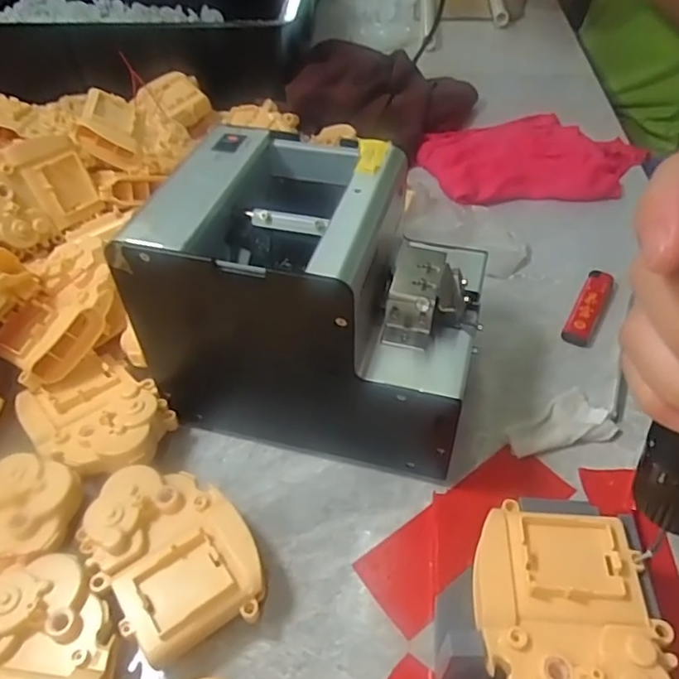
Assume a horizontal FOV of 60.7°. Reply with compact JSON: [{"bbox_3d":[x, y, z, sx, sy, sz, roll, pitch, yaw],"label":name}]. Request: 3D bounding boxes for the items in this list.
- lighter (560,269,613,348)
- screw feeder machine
[{"bbox_3d":[0.188,-0.025,0.439,0.020,0.016,0.074,23,52,22],"label":"lighter"},{"bbox_3d":[-0.014,-0.025,0.349,0.187,0.142,0.130,9,48,10],"label":"screw feeder machine"}]

